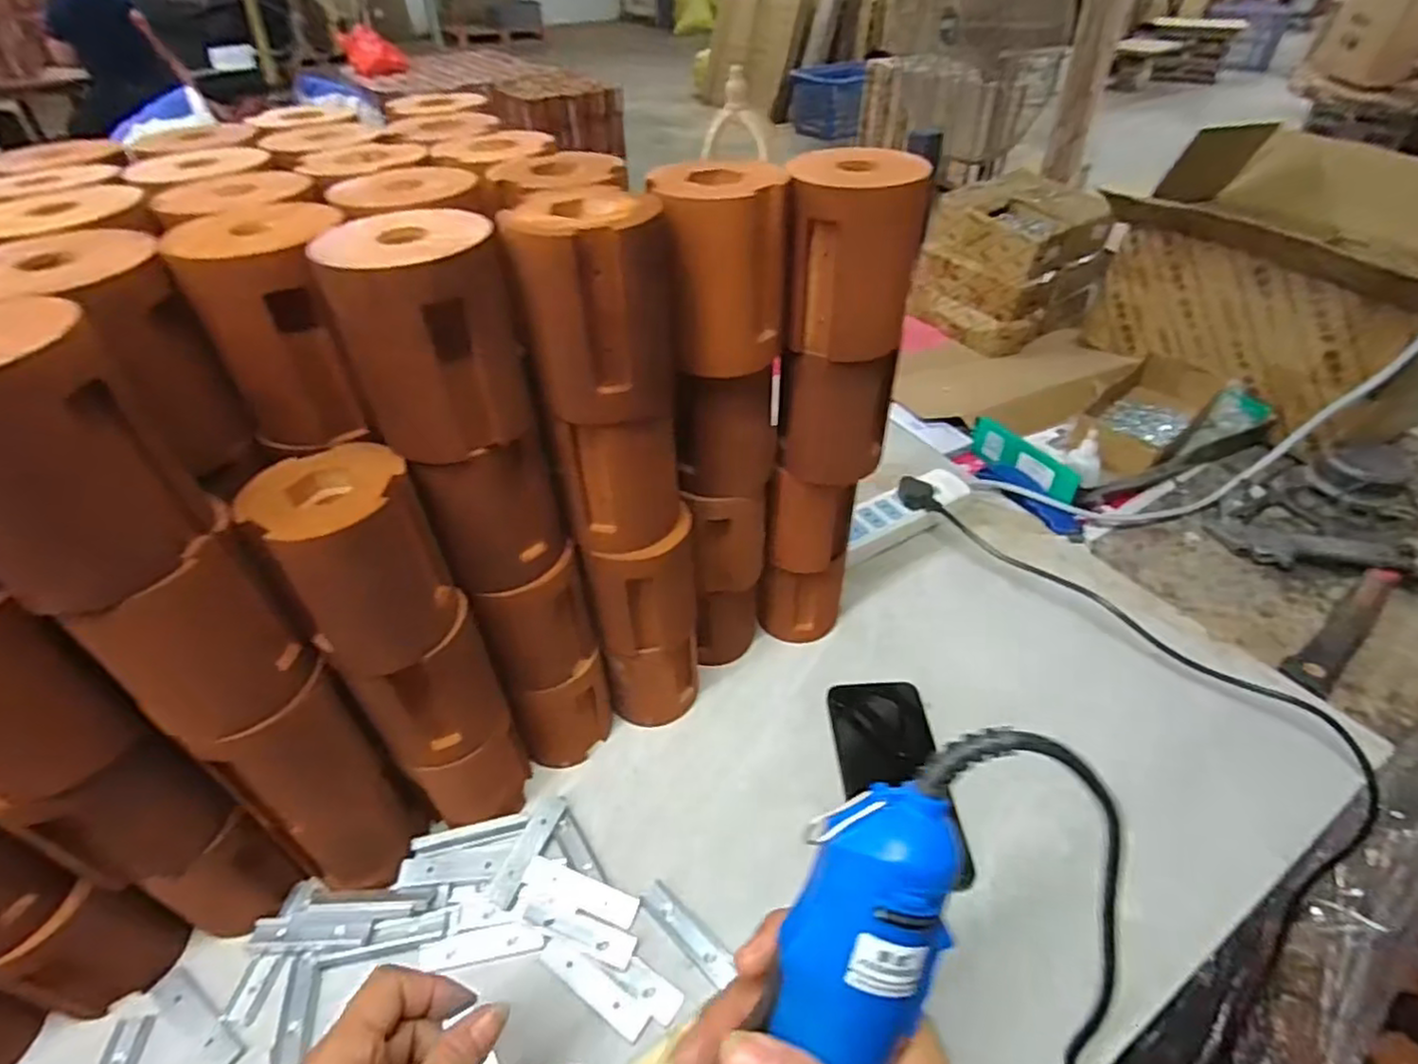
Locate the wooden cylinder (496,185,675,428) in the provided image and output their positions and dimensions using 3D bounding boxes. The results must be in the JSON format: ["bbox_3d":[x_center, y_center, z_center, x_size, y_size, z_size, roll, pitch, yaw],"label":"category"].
[{"bbox_3d":[-0.058,-0.121,0.365,0.077,0.103,0.077,-2,43,-1],"label":"wooden cylinder"}]

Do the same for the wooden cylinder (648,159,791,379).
[{"bbox_3d":[0.005,-0.149,0.389,0.078,0.101,0.072,2,43,3],"label":"wooden cylinder"}]

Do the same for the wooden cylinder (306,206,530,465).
[{"bbox_3d":[-0.138,-0.097,0.336,0.080,0.099,0.072,-19,46,-19],"label":"wooden cylinder"}]

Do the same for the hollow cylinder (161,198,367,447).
[{"bbox_3d":[-0.217,-0.106,0.351,0.075,0.100,0.085,-19,46,-19],"label":"hollow cylinder"}]

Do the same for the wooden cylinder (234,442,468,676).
[{"bbox_3d":[-0.188,0.015,0.364,0.078,0.099,0.076,-27,49,-26],"label":"wooden cylinder"}]

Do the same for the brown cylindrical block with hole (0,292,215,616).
[{"bbox_3d":[-0.264,-0.031,0.266,0.075,0.096,0.077,29,51,28],"label":"brown cylindrical block with hole"}]

